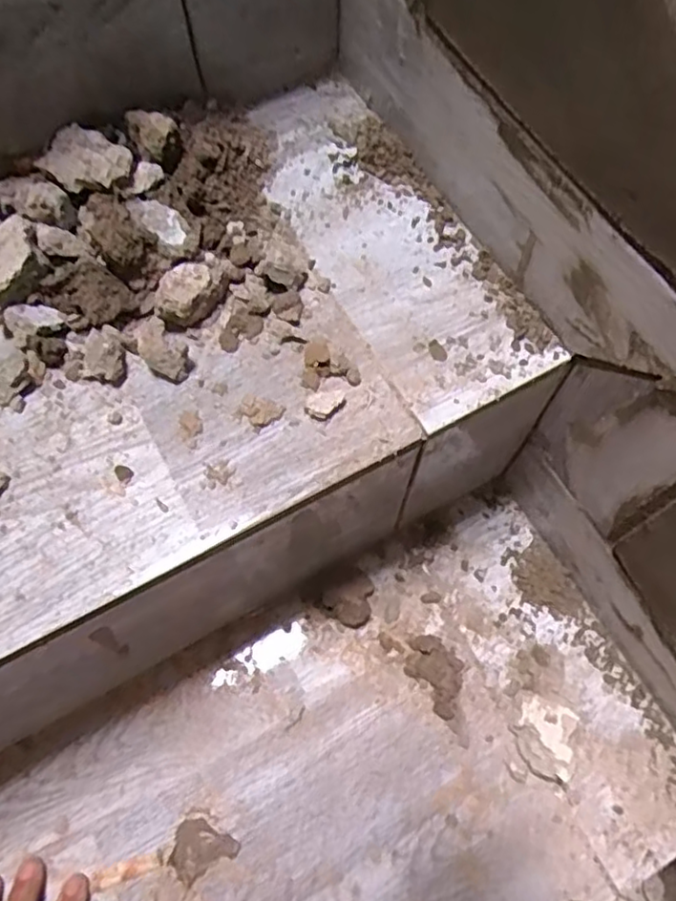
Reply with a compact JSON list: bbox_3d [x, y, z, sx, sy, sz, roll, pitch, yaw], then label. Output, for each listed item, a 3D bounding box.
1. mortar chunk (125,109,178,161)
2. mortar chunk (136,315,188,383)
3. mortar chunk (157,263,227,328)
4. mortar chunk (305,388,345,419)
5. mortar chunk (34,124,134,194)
[{"bbox_3d":[-0.105,-0.182,0.379,0.026,0.017,0.029,-19,68,-8],"label":"mortar chunk"},{"bbox_3d":[-0.094,-0.055,0.350,0.021,0.019,0.038,-37,72,-14],"label":"mortar chunk"},{"bbox_3d":[-0.079,-0.086,0.359,0.021,0.022,0.041,42,73,16],"label":"mortar chunk"},{"bbox_3d":[-0.007,-0.026,0.346,0.014,0.007,0.021,39,72,15],"label":"mortar chunk"},{"bbox_3d":[-0.142,-0.164,0.374,0.050,0.017,0.036,29,70,11],"label":"mortar chunk"}]

